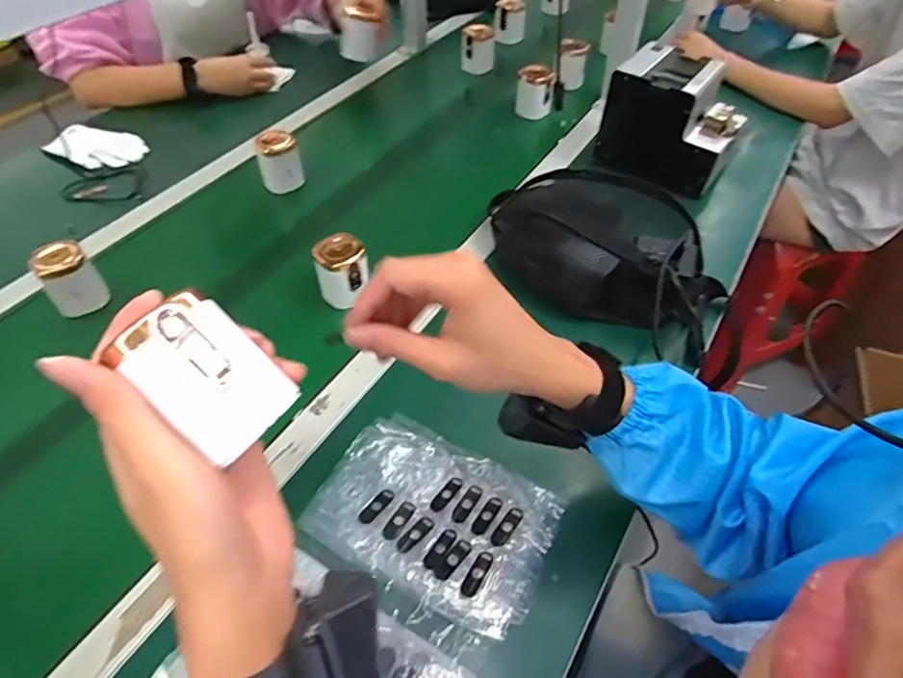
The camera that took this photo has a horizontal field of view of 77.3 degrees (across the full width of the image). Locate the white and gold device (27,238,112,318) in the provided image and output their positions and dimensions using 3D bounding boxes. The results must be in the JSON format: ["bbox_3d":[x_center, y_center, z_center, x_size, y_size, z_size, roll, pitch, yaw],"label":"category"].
[{"bbox_3d":[-0.457,-0.070,0.681,0.060,0.085,0.053,-34,57,-26],"label":"white and gold device"}]

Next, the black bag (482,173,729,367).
[{"bbox_3d":[0.189,-0.131,0.723,0.331,0.093,0.212,25,54,20],"label":"black bag"}]

